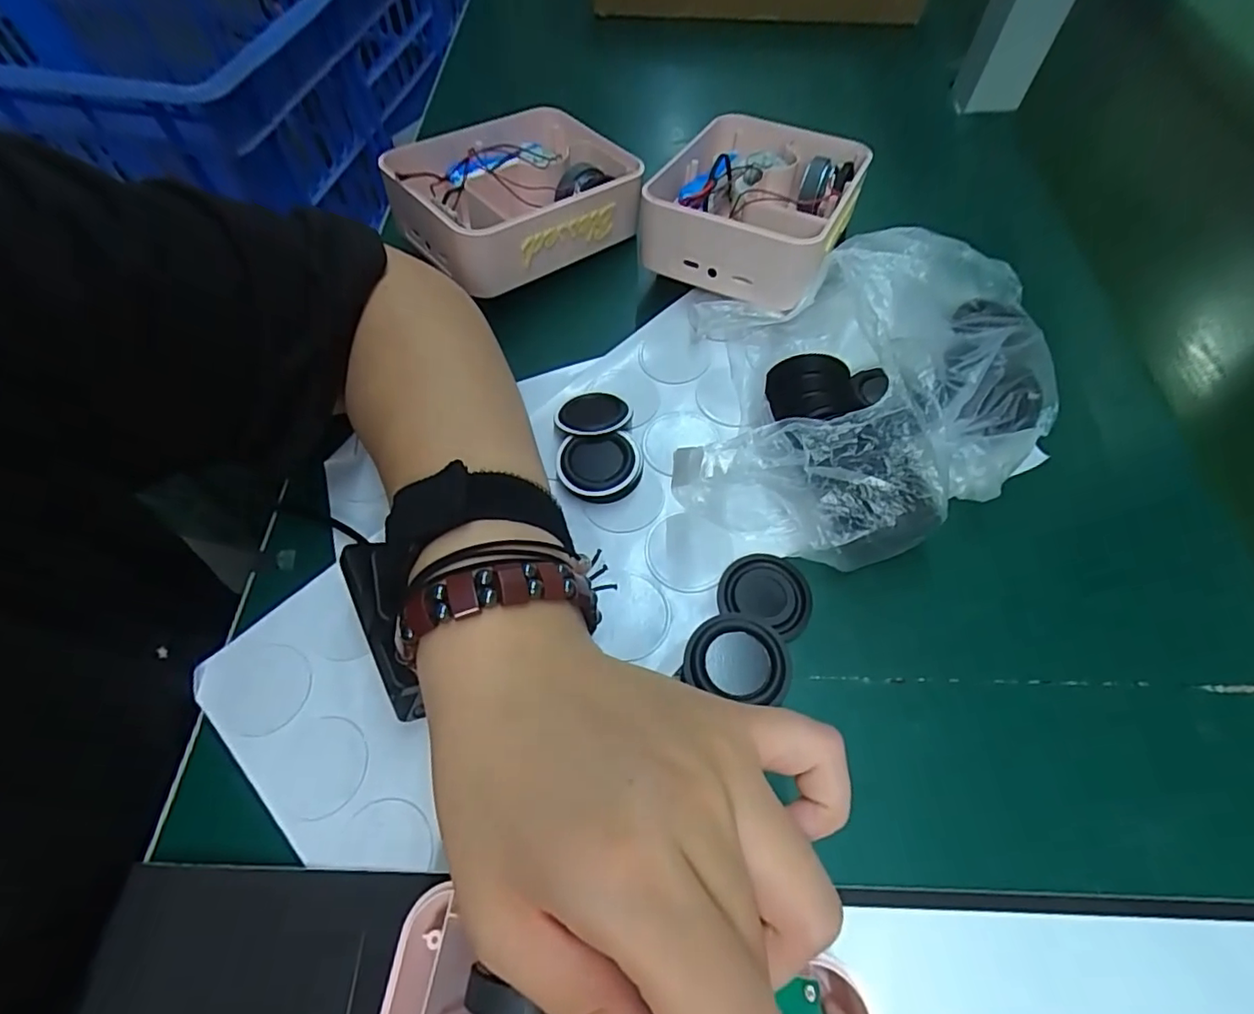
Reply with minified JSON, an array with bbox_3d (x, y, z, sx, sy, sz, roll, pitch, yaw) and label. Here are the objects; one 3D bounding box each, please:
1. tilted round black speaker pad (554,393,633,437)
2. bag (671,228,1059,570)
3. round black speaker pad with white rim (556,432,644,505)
[{"bbox_3d":[-0.017,-0.046,0.291,0.037,0.004,0.032,-8,45,-3],"label":"tilted round black speaker pad"},{"bbox_3d":[0.110,-0.062,0.271,0.168,0.047,0.191,15,61,8],"label":"bag"},{"bbox_3d":[-0.013,-0.019,0.277,0.039,0.011,0.032,-4,60,-3],"label":"round black speaker pad with white rim"}]

